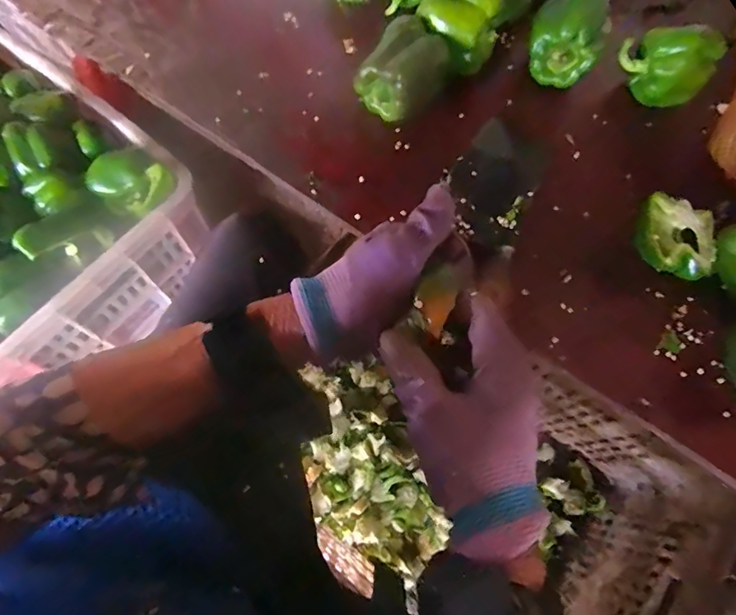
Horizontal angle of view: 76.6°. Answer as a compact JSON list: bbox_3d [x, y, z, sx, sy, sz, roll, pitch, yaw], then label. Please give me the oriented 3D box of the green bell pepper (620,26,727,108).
[{"bbox_3d":[0.290,-0.233,0.450,0.085,0.064,0.057,-6,70,-5],"label":"green bell pepper"}]

